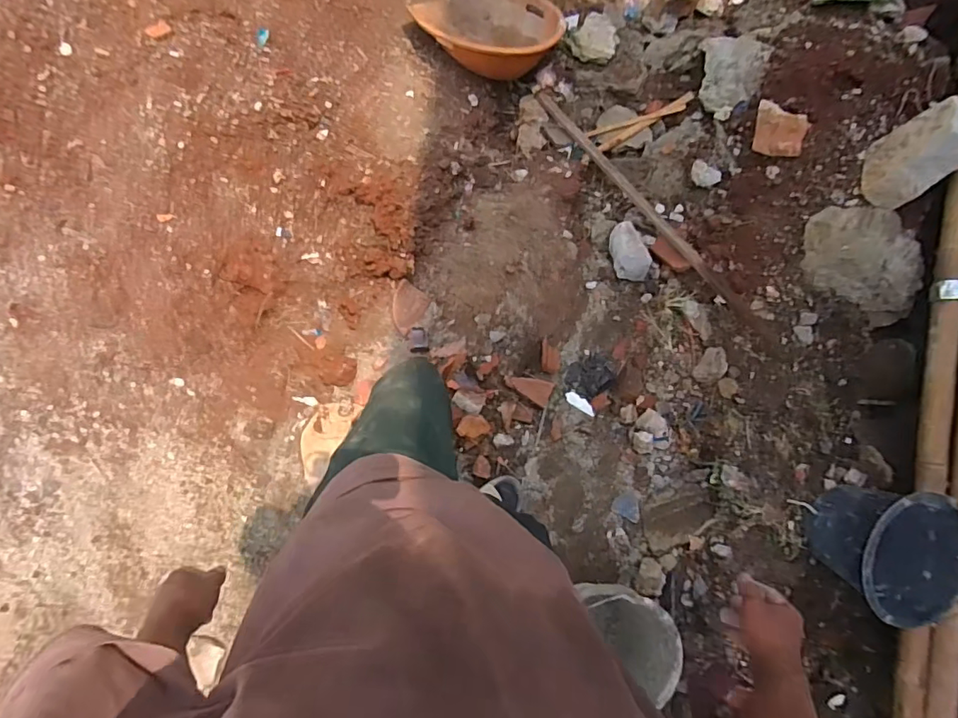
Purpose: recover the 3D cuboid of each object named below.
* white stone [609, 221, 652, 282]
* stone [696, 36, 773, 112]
[{"bbox_3d":[0.410,-0.290,1.409,0.095,0.065,0.181,-21,72,21],"label":"white stone"},{"bbox_3d":[0.765,-0.849,1.579,0.188,0.097,0.234,14,87,24],"label":"stone"}]

